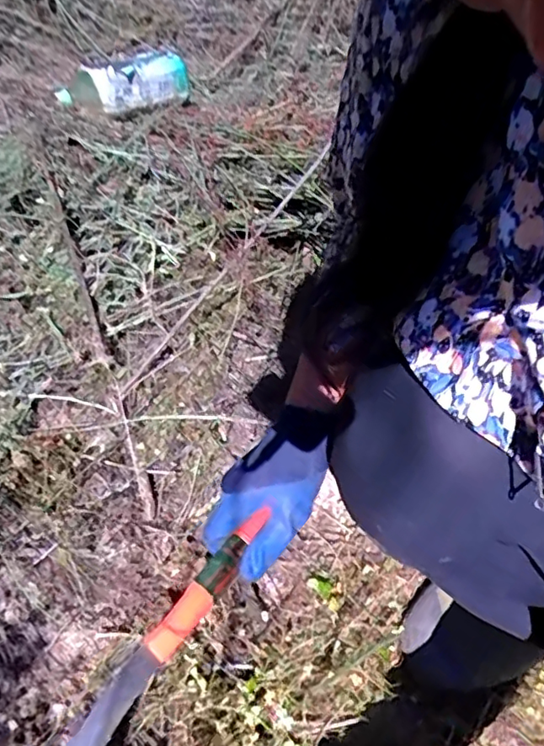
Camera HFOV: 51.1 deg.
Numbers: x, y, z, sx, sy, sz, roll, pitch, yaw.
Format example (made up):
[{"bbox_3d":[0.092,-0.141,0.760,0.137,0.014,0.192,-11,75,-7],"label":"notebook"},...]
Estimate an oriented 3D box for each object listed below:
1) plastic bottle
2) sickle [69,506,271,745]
[{"bbox_3d":[-0.219,-0.444,0.863,0.204,0.054,0.068,-32,55,-33],"label":"plastic bottle"},{"bbox_3d":[-0.082,0.212,0.386,0.048,0.026,0.274,21,54,15],"label":"sickle"}]

